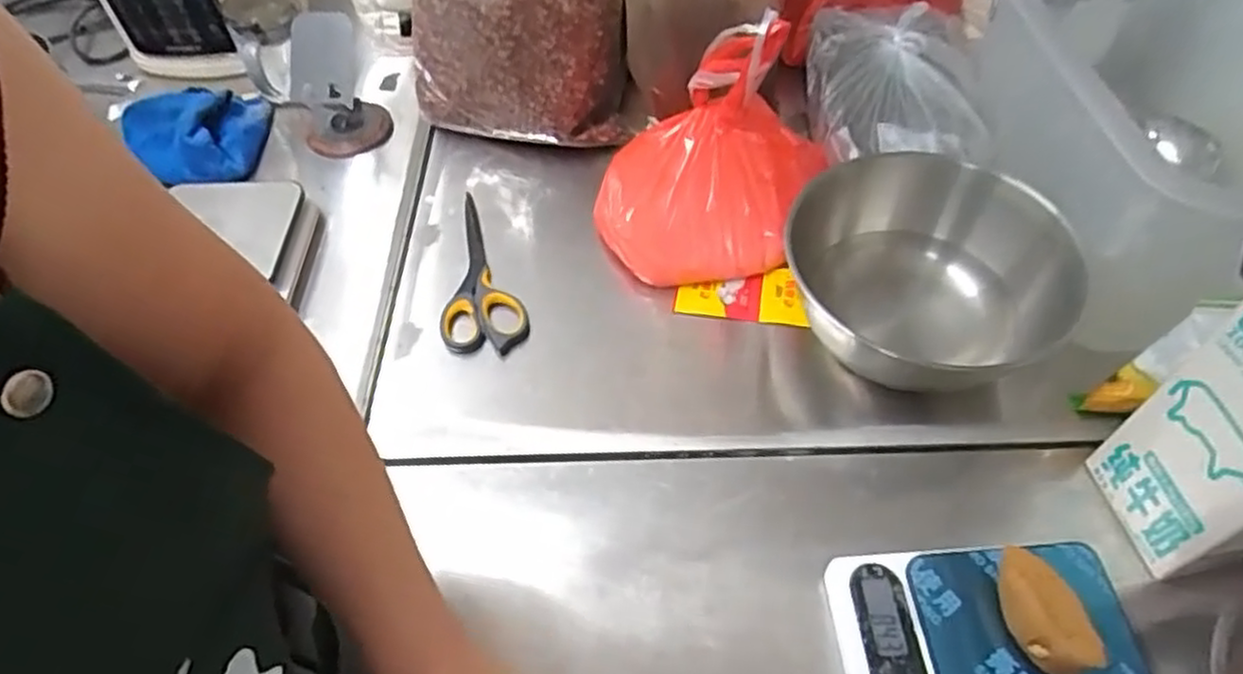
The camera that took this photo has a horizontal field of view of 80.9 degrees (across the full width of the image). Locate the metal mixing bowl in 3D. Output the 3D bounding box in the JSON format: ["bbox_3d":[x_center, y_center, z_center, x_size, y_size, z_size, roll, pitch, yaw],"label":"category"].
[{"bbox_3d":[0.231,-0.042,0.578,0.186,0.110,0.203,-2,53,3],"label":"metal mixing bowl"}]

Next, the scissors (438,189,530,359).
[{"bbox_3d":[-0.140,-0.061,0.676,0.073,0.017,0.193,-16,54,-8],"label":"scissors"}]

